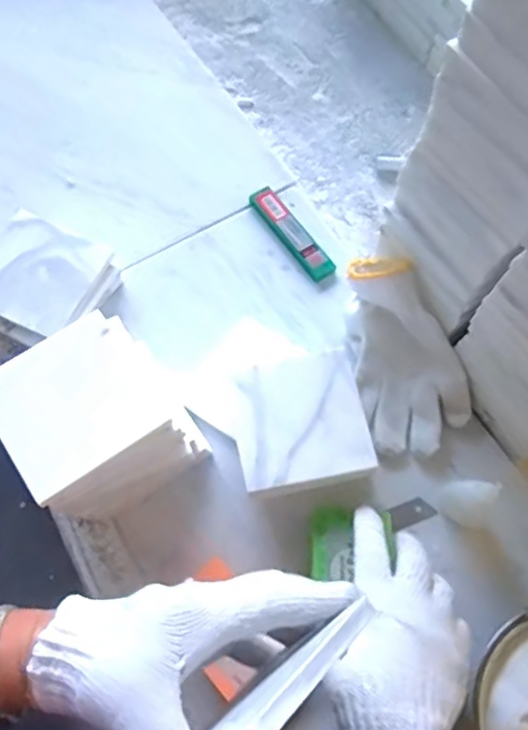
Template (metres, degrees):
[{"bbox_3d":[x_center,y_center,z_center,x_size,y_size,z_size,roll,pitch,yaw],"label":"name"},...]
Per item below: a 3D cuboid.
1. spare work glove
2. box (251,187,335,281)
[{"bbox_3d":[0.120,-0.013,0.533,0.076,0.089,0.164,-14,70,-7],"label":"spare work glove"},{"bbox_3d":[0.027,-0.128,0.618,0.027,0.007,0.113,-33,73,-13],"label":"box"}]

